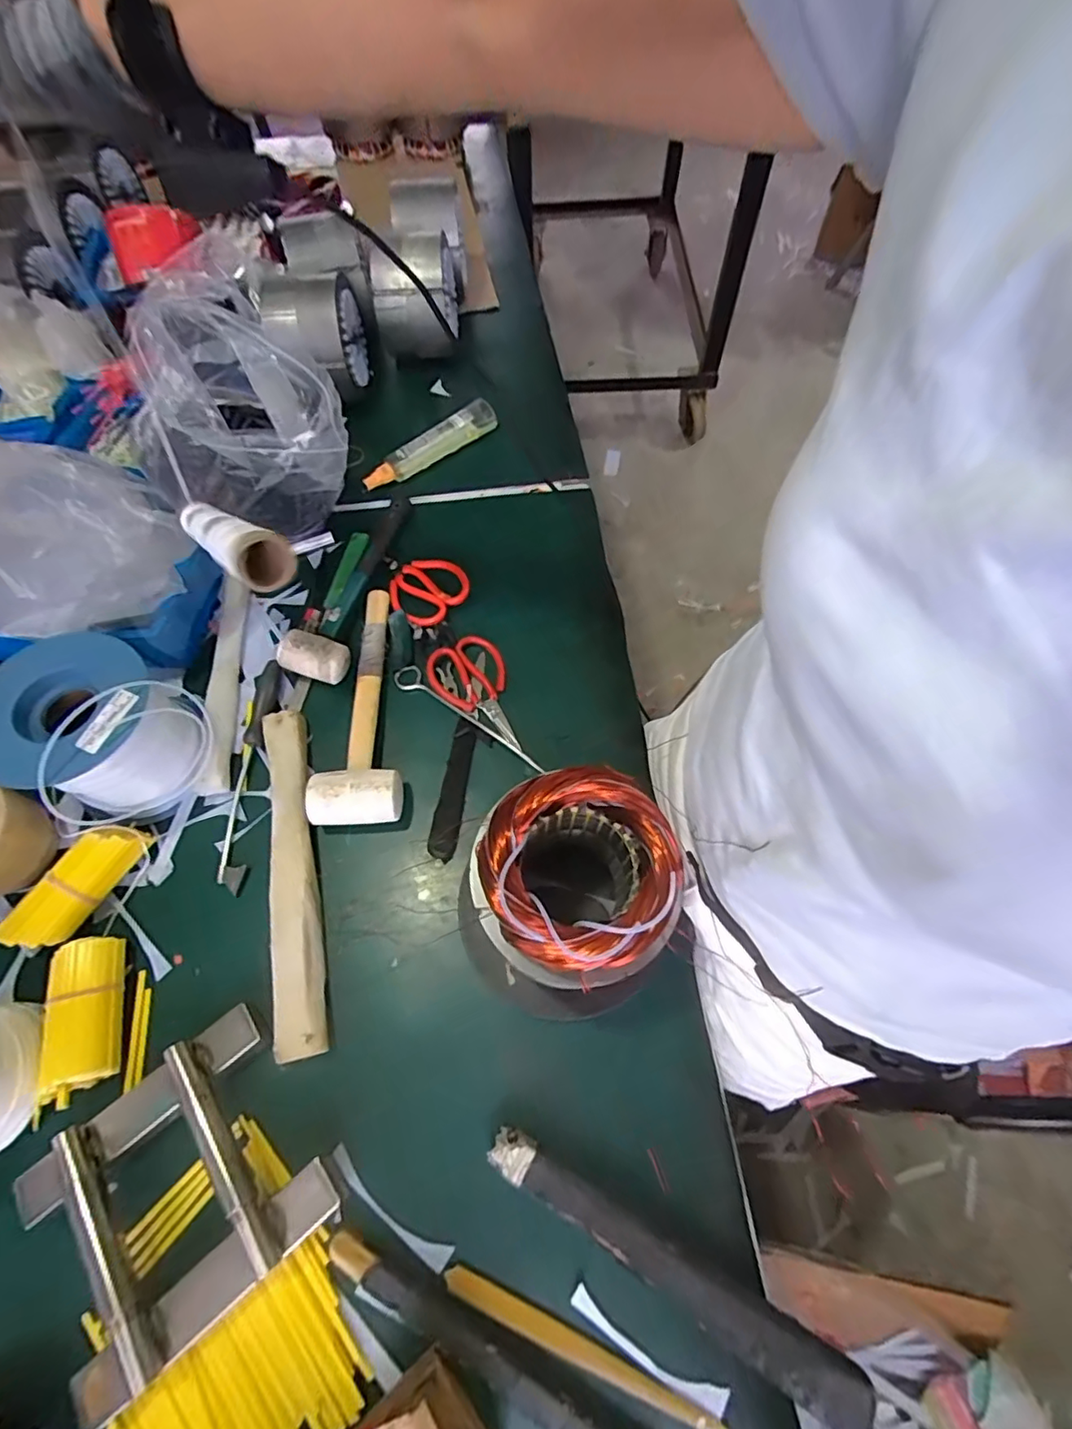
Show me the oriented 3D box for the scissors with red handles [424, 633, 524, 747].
[{"bbox_3d":[-0.069,-0.026,0.643,0.083,0.018,0.146,-22,65,-9],"label":"scissors with red handles"}]

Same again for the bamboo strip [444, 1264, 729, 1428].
[{"bbox_3d":[0.032,0.466,0.413,0.211,0.006,0.021,20,47,11],"label":"bamboo strip"}]

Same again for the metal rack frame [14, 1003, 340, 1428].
[{"bbox_3d":[-0.281,0.371,0.439,0.190,0.045,0.175,-36,68,-15],"label":"metal rack frame"}]

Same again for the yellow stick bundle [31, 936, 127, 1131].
[{"bbox_3d":[-0.396,0.264,0.494,0.049,0.042,0.131,-11,64,-4],"label":"yellow stick bundle"}]

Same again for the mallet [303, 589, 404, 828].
[{"bbox_3d":[-0.183,-0.024,0.624,0.093,0.046,0.289,-2,64,1],"label":"mallet"}]

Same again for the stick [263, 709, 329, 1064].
[{"bbox_3d":[-0.239,0.149,0.557,0.040,0.025,0.329,-13,64,-4],"label":"stick"}]

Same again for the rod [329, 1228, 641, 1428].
[{"bbox_3d":[-0.036,0.461,0.407,0.264,0.022,0.030,25,67,13],"label":"rod"}]

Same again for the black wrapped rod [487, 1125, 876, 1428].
[{"bbox_3d":[0.096,0.410,0.421,0.291,0.033,0.034,26,68,14],"label":"black wrapped rod"}]

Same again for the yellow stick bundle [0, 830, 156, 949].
[{"bbox_3d":[-0.438,0.163,0.541,0.041,0.045,0.129,28,68,14],"label":"yellow stick bundle"}]

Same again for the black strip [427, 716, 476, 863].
[{"bbox_3d":[-0.088,0.075,0.600,0.028,0.010,0.152,6,64,5],"label":"black strip"}]

